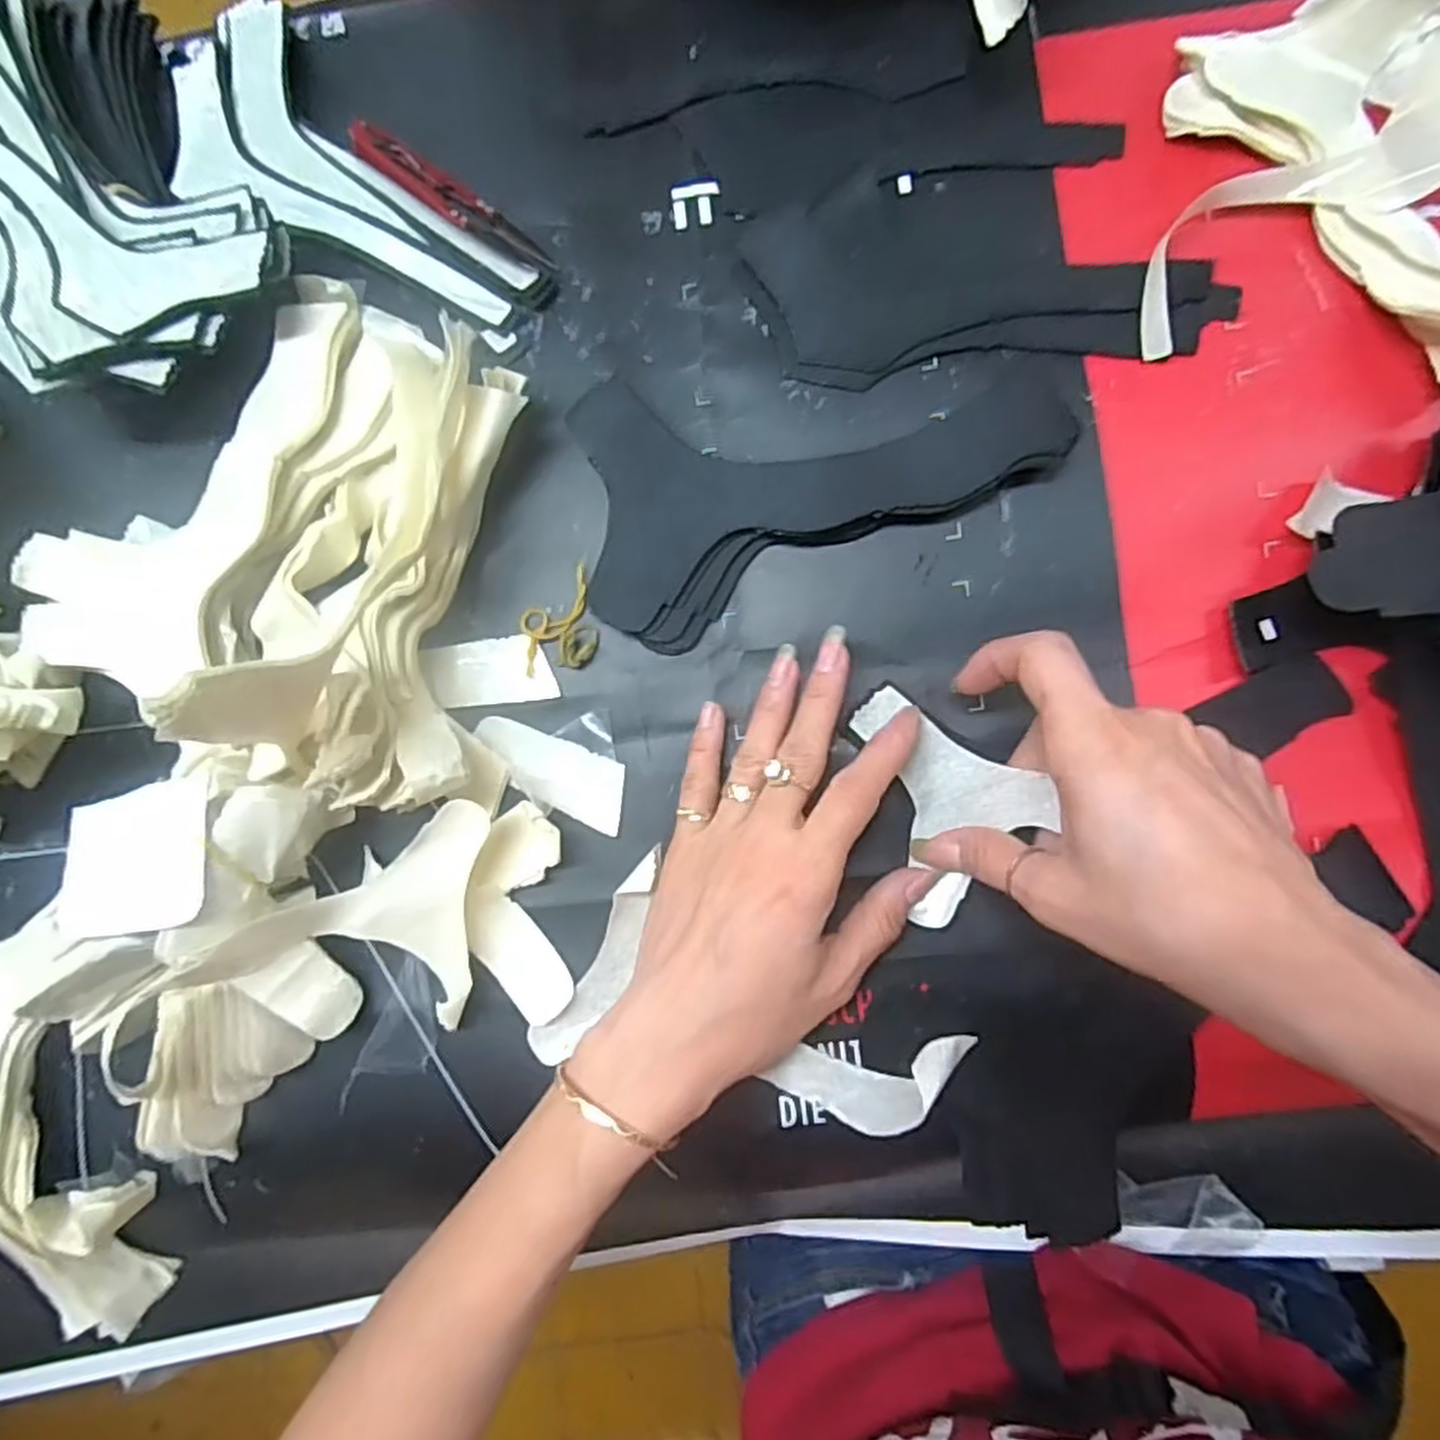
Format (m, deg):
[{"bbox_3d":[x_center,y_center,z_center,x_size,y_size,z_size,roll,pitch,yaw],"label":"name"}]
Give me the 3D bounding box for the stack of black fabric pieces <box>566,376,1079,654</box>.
[{"bbox_3d":[0.038,-0.106,0.318,0.197,0.015,0.101,-19,84,1],"label":"stack of black fabric pieces"}]

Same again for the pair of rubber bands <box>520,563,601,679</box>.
[{"bbox_3d":[-0.067,-0.040,0.325,0.031,0.004,0.039,-12,86,2],"label":"pair of rubber bands"}]

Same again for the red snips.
[{"bbox_3d":[-0.116,-0.223,0.336,0.101,0.006,0.017,34,89,4],"label":"red snips"}]

